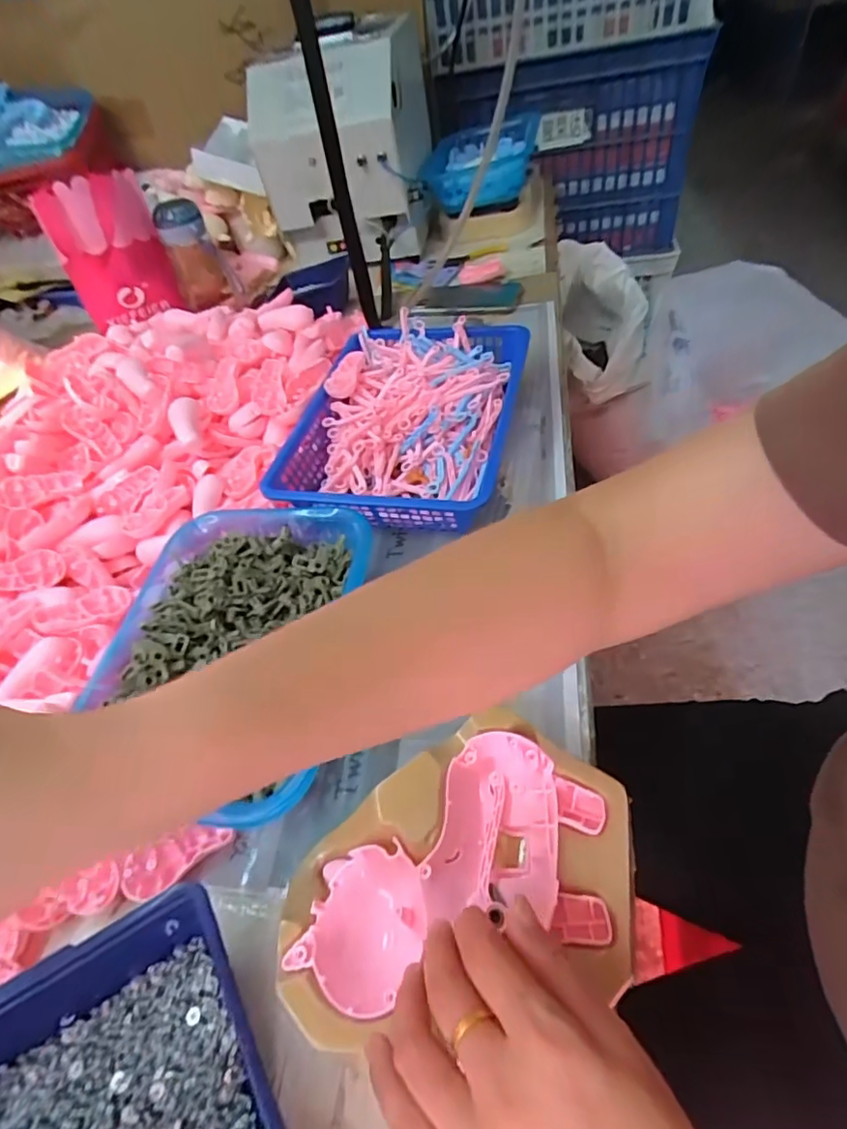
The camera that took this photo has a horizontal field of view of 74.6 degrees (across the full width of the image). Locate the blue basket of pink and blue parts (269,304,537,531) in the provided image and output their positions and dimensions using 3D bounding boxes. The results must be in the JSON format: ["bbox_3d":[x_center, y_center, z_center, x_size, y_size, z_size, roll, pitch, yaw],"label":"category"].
[{"bbox_3d":[-0.014,-0.146,0.570,0.208,0.067,0.288,5,51,15],"label":"blue basket of pink and blue parts"}]

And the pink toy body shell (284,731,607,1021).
[{"bbox_3d":[0.017,0.162,0.305,0.169,0.040,0.116,-11,50,-8],"label":"pink toy body shell"}]

